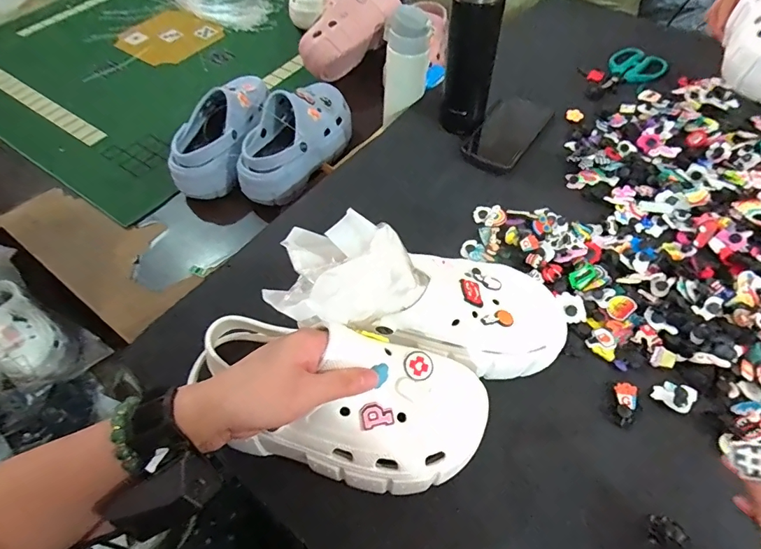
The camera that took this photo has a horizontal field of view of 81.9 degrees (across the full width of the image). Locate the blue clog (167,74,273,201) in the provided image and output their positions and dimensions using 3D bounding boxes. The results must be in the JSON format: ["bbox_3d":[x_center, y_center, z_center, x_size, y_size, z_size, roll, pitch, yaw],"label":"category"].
[{"bbox_3d":[-0.258,-0.245,0.724,0.094,0.078,0.246,14,69,13],"label":"blue clog"}]

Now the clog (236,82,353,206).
[{"bbox_3d":[-0.138,-0.229,0.738,0.112,0.094,0.247,18,57,15],"label":"clog"}]

